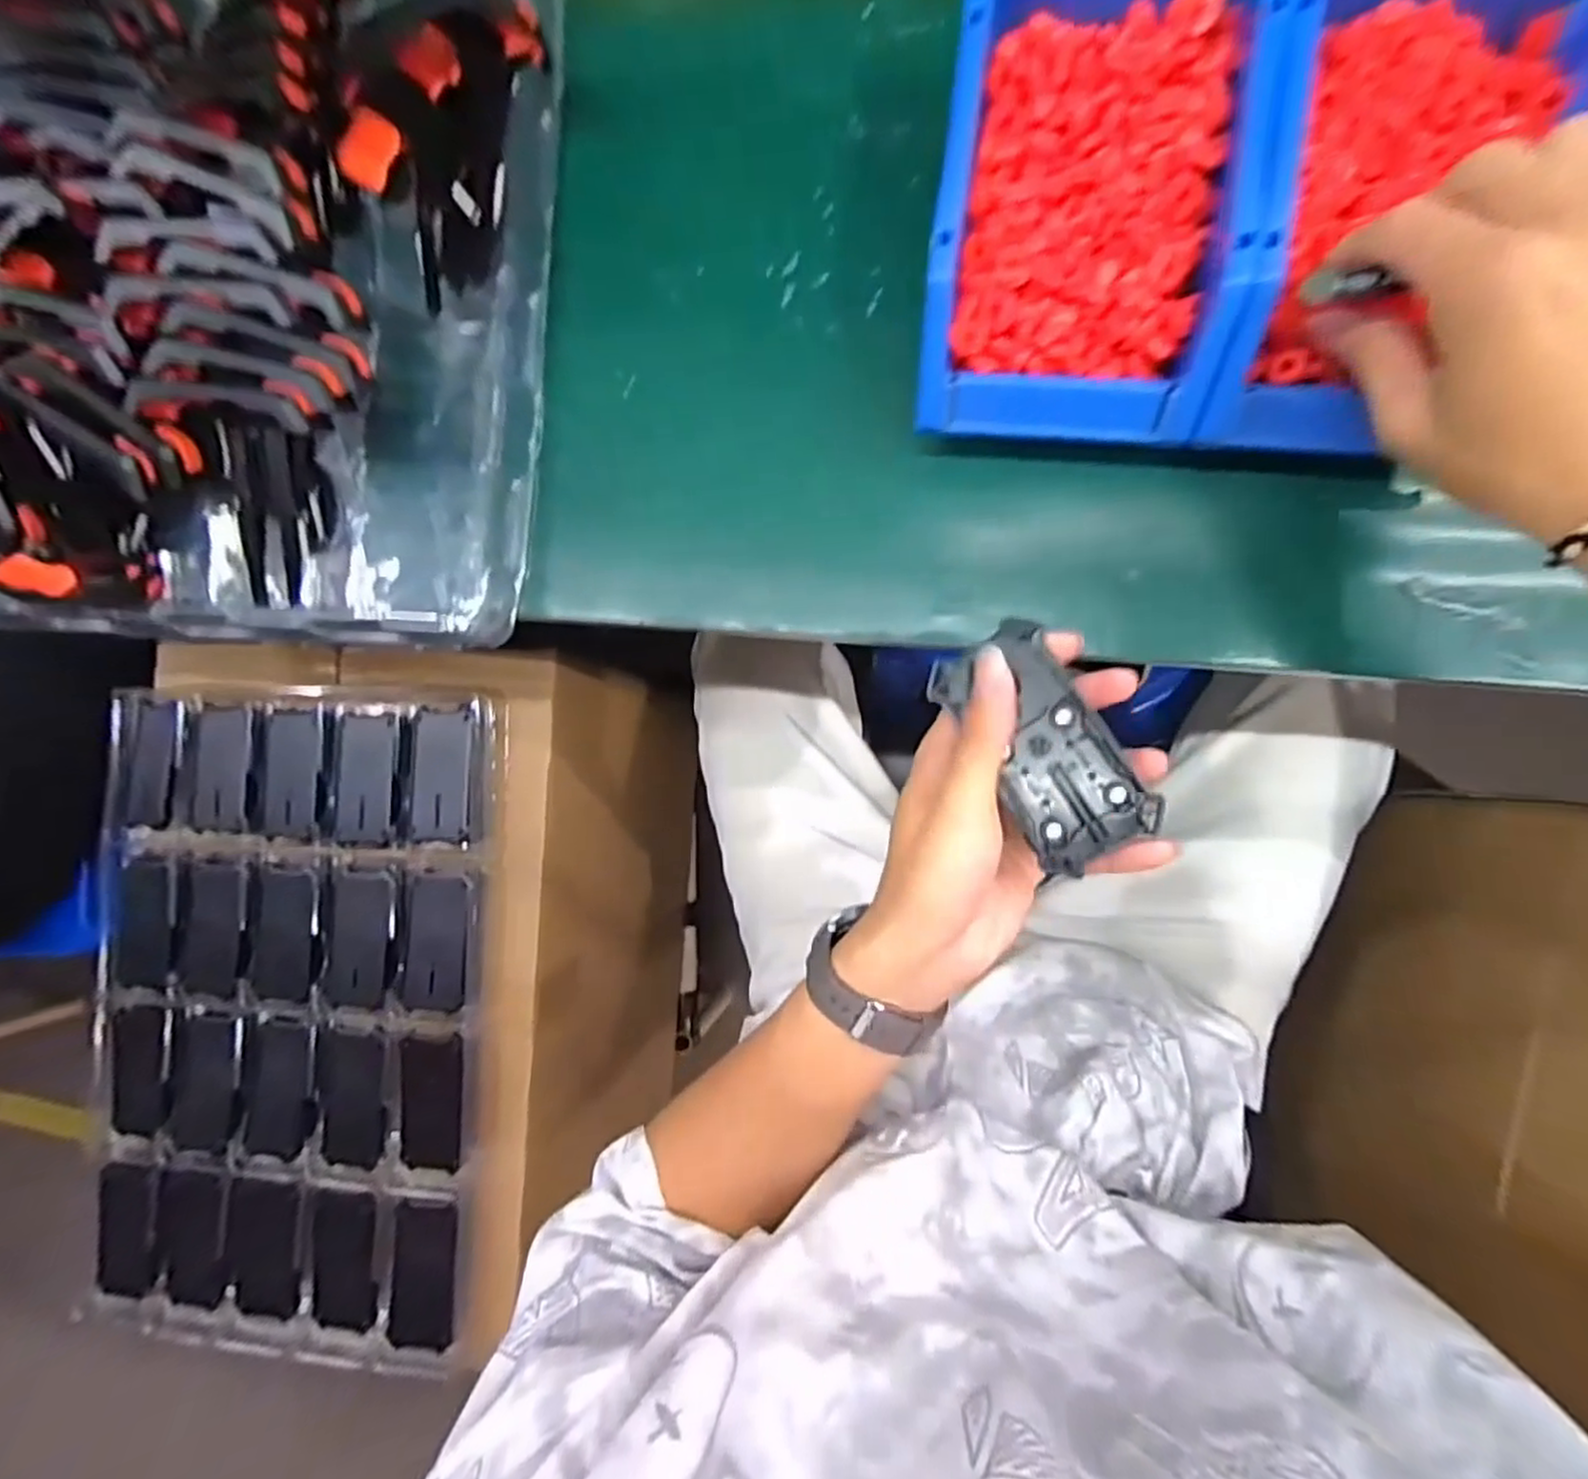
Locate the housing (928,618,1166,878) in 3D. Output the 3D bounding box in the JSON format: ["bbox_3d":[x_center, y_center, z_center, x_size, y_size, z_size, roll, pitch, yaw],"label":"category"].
[{"bbox_3d":[0.103,0.002,0.299,0.055,0.012,0.101,-27,80,7],"label":"housing"}]

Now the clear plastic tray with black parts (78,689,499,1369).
[{"bbox_3d":[-0.407,0.218,0.565,0.337,0.024,0.506,1,88,9],"label":"clear plastic tray with black parts"}]

